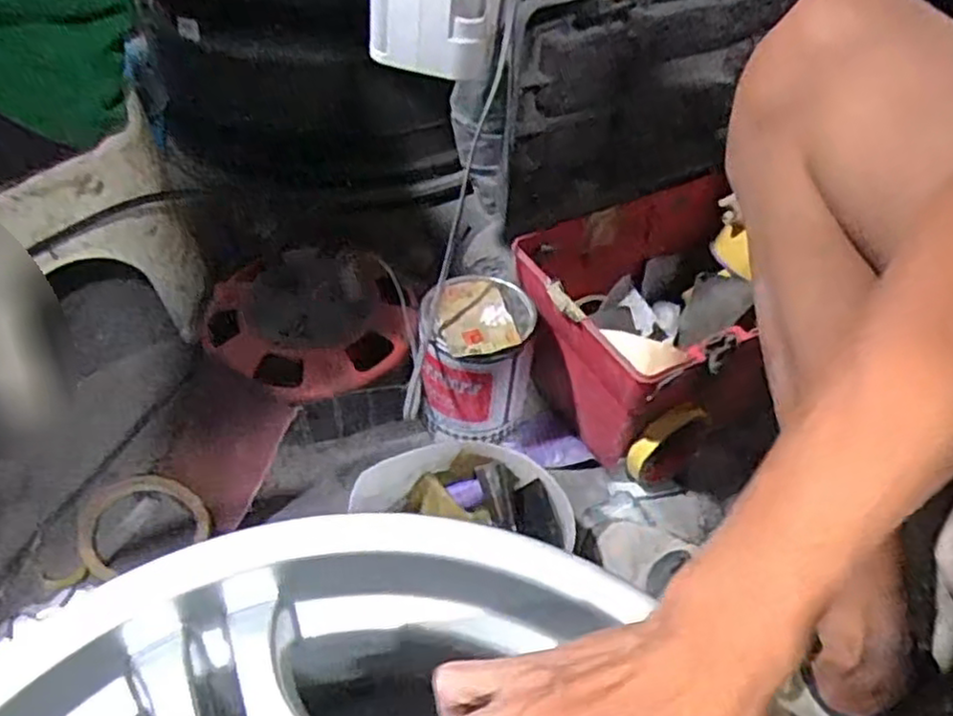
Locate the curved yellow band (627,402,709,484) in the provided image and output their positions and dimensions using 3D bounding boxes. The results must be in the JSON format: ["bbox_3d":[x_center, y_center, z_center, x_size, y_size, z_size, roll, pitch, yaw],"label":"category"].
[{"bbox_3d":[0.176,0.077,0.648,0.089,0.075,0.023,-22,52,-23],"label":"curved yellow band"}]

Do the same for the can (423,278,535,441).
[{"bbox_3d":[0.000,0.002,0.656,0.094,0.125,0.093,2,46,-3],"label":"can"}]

